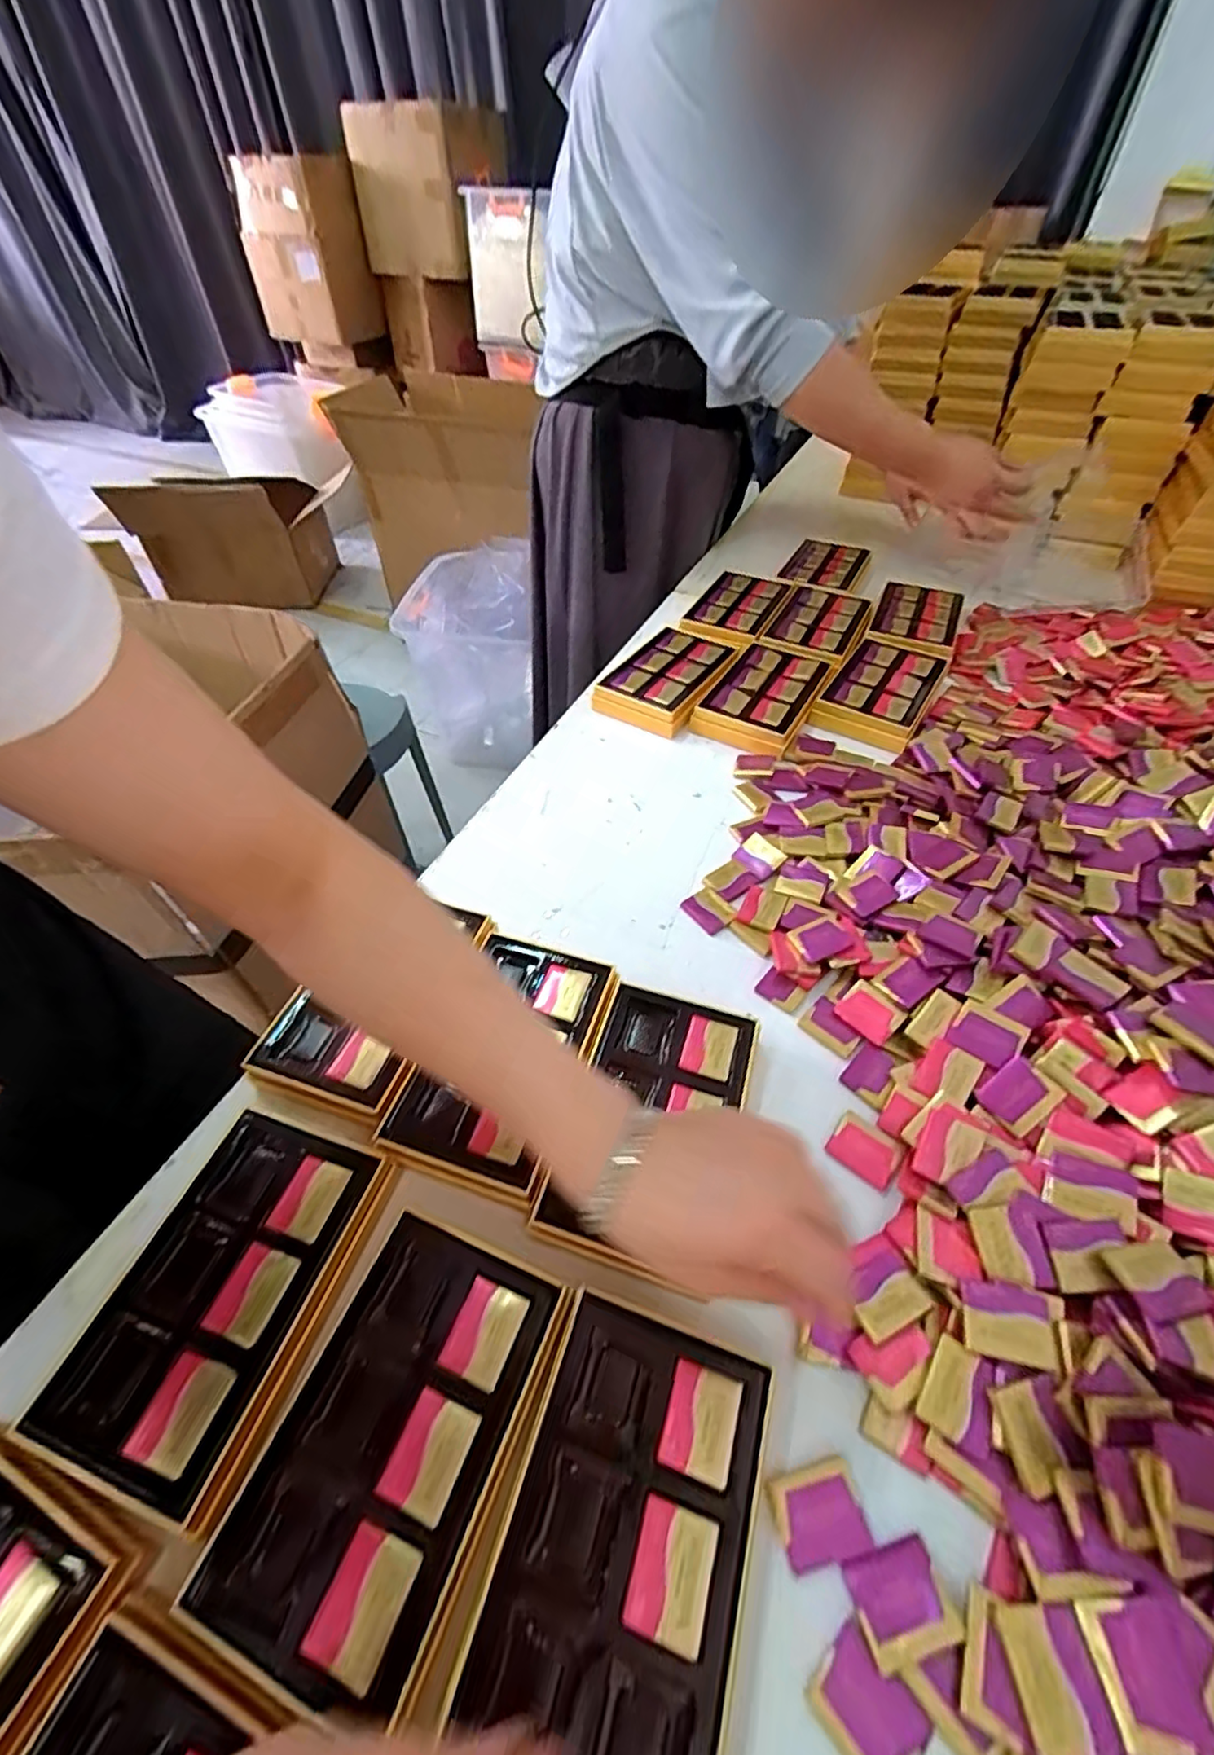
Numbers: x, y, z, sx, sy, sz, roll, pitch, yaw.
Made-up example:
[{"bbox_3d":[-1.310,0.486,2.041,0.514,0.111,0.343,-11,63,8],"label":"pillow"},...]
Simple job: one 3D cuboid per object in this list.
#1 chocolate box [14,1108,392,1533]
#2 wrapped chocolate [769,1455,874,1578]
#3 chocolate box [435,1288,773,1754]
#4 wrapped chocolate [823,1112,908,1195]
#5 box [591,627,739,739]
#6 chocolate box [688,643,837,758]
[{"bbox_3d":[-0.201,0.219,0.343,0.101,0.035,0.158,14,50,12],"label":"chocolate box"},{"bbox_3d":[0.097,0.290,0.291,0.039,0.004,0.033,-12,49,-11],"label":"wrapped chocolate"},{"bbox_3d":[0.007,0.286,0.276,0.099,0.029,0.156,15,50,13],"label":"chocolate box"},{"bbox_3d":[0.161,0.171,0.400,0.040,0.004,0.034,32,55,25],"label":"wrapped chocolate"},{"bbox_3d":[0.071,-0.227,0.735,0.112,0.034,0.167,26,53,21],"label":"box"},{"bbox_3d":[0.176,-0.202,0.709,0.107,0.037,0.168,23,52,19],"label":"chocolate box"}]

